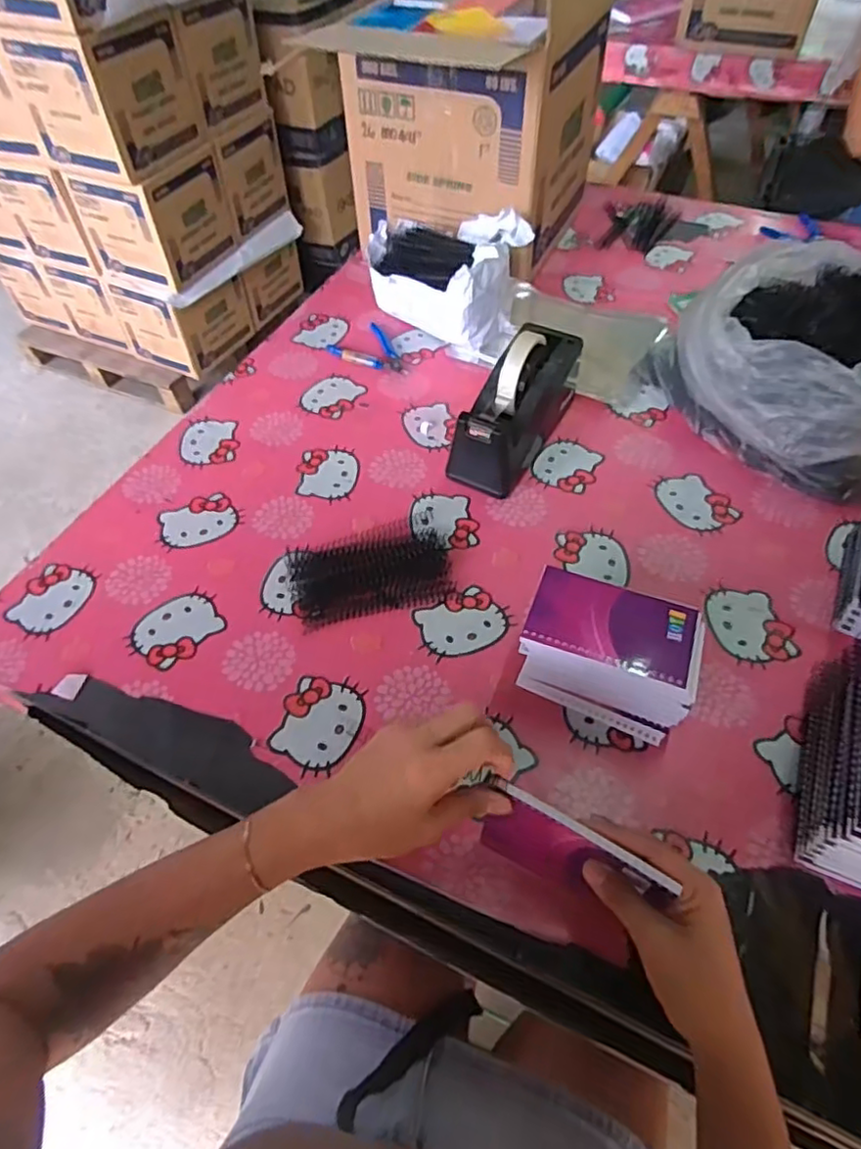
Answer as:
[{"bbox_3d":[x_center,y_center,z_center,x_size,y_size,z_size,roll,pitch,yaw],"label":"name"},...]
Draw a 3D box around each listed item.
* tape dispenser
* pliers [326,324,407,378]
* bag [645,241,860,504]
[{"bbox_3d":[0.099,-0.191,0.704,0.072,0.116,0.207,26,58,19],"label":"tape dispenser"},{"bbox_3d":[-0.089,-0.300,0.854,0.081,0.010,0.132,-20,55,-13],"label":"pliers"},{"bbox_3d":[0.444,-0.255,0.722,0.287,0.147,0.291,-32,59,-20],"label":"bag"}]

